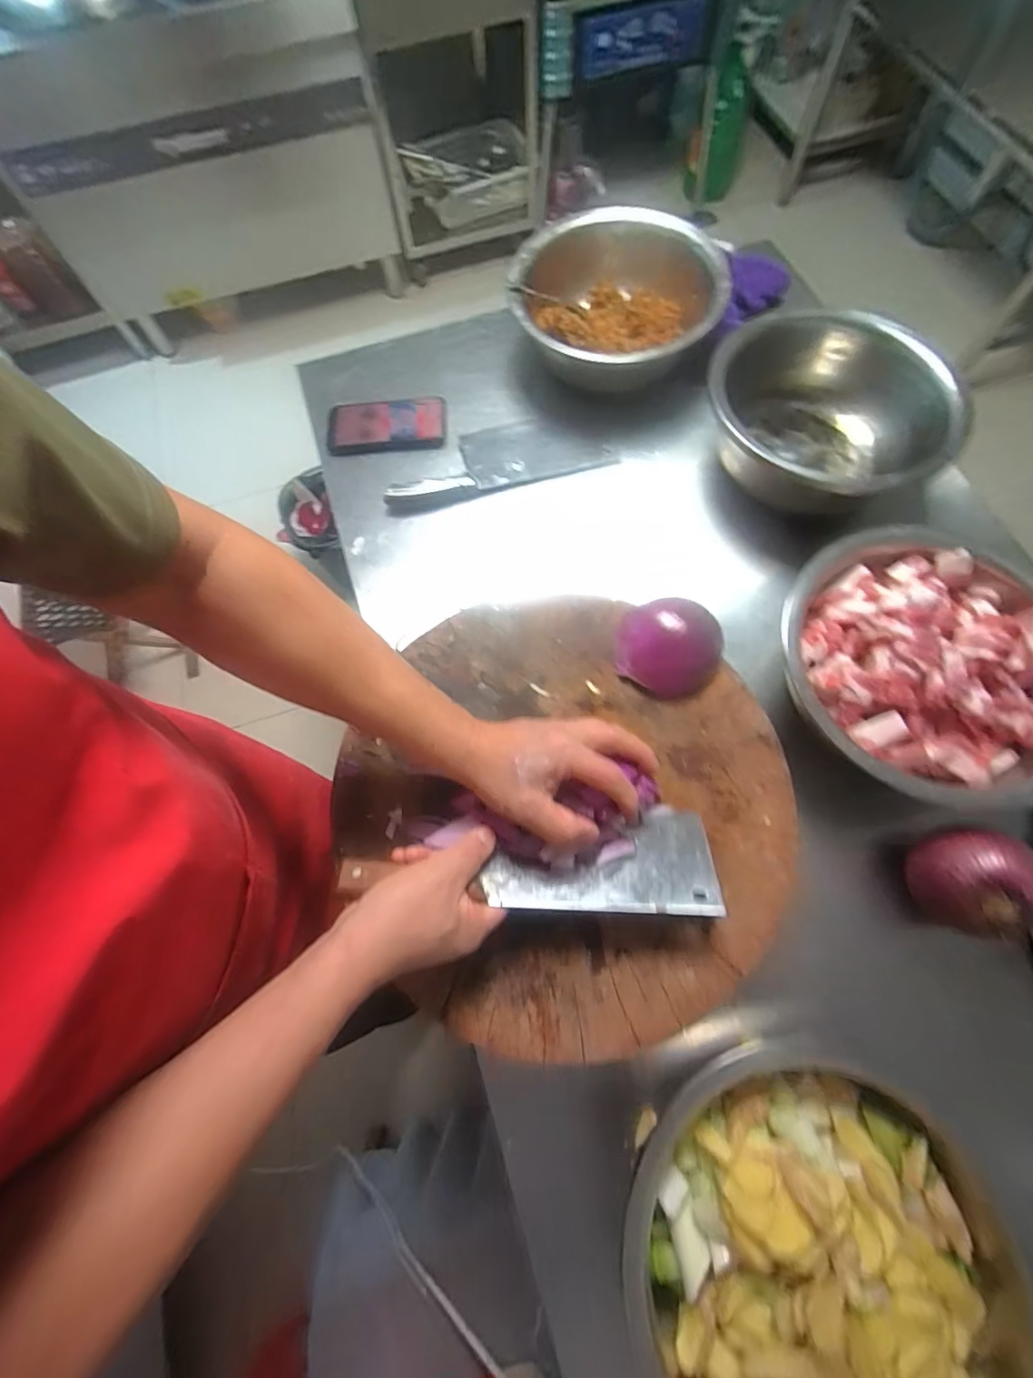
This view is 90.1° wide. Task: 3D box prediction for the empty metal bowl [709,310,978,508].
[{"bbox_3d":[0.361,-0.322,0.632,0.236,0.106,0.270,-38,73,-10],"label":"empty metal bowl"}]

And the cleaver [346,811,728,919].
[{"bbox_3d":[0.013,0.149,0.422,0.302,0.036,0.078,-1,70,-5],"label":"cleaver"}]

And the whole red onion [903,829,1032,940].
[{"bbox_3d":[0.405,0.169,0.455,0.078,0.070,0.089,7,71,5],"label":"whole red onion"}]

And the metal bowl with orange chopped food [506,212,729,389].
[{"bbox_3d":[0.136,-0.528,0.726,0.270,0.106,0.275,-1,70,2],"label":"metal bowl with orange chopped food"}]

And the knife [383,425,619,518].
[{"bbox_3d":[-0.031,-0.314,0.699,0.307,0.027,0.101,-17,71,-3],"label":"knife"}]

